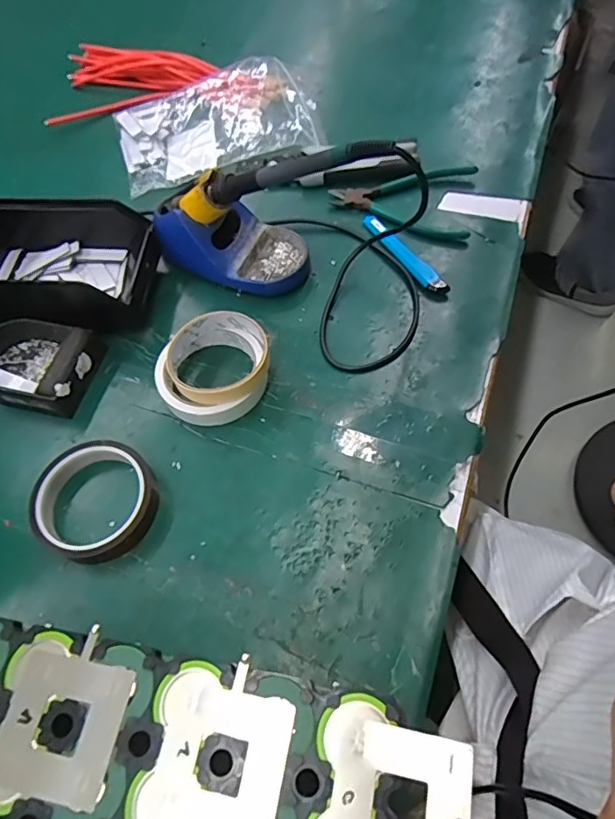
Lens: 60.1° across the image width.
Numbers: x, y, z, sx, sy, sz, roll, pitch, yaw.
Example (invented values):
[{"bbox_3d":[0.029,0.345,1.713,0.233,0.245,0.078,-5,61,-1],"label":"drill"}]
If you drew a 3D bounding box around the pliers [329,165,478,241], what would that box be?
[{"bbox_3d":[0.102,-0.228,0.554,0.143,0.011,0.095,15,64,12],"label":"pliers"}]

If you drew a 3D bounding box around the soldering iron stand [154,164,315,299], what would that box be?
[{"bbox_3d":[-0.074,-0.168,0.498,0.148,0.081,0.074,17,64,12],"label":"soldering iron stand"}]

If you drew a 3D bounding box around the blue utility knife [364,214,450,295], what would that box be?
[{"bbox_3d":[0.093,-0.154,0.519,0.016,0.012,0.123,-31,64,-12],"label":"blue utility knife"}]

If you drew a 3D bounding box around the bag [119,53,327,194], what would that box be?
[{"bbox_3d":[-0.108,-0.334,0.618,0.221,0.030,0.157,-17,62,-6],"label":"bag"}]

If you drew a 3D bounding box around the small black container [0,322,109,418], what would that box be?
[{"bbox_3d":[-0.245,-0.041,0.474,0.107,0.033,0.078,11,63,9],"label":"small black container"}]

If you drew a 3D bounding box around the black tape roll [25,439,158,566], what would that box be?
[{"bbox_3d":[-0.165,0.070,0.416,0.095,0.025,0.089,-2,62,3],"label":"black tape roll"}]

